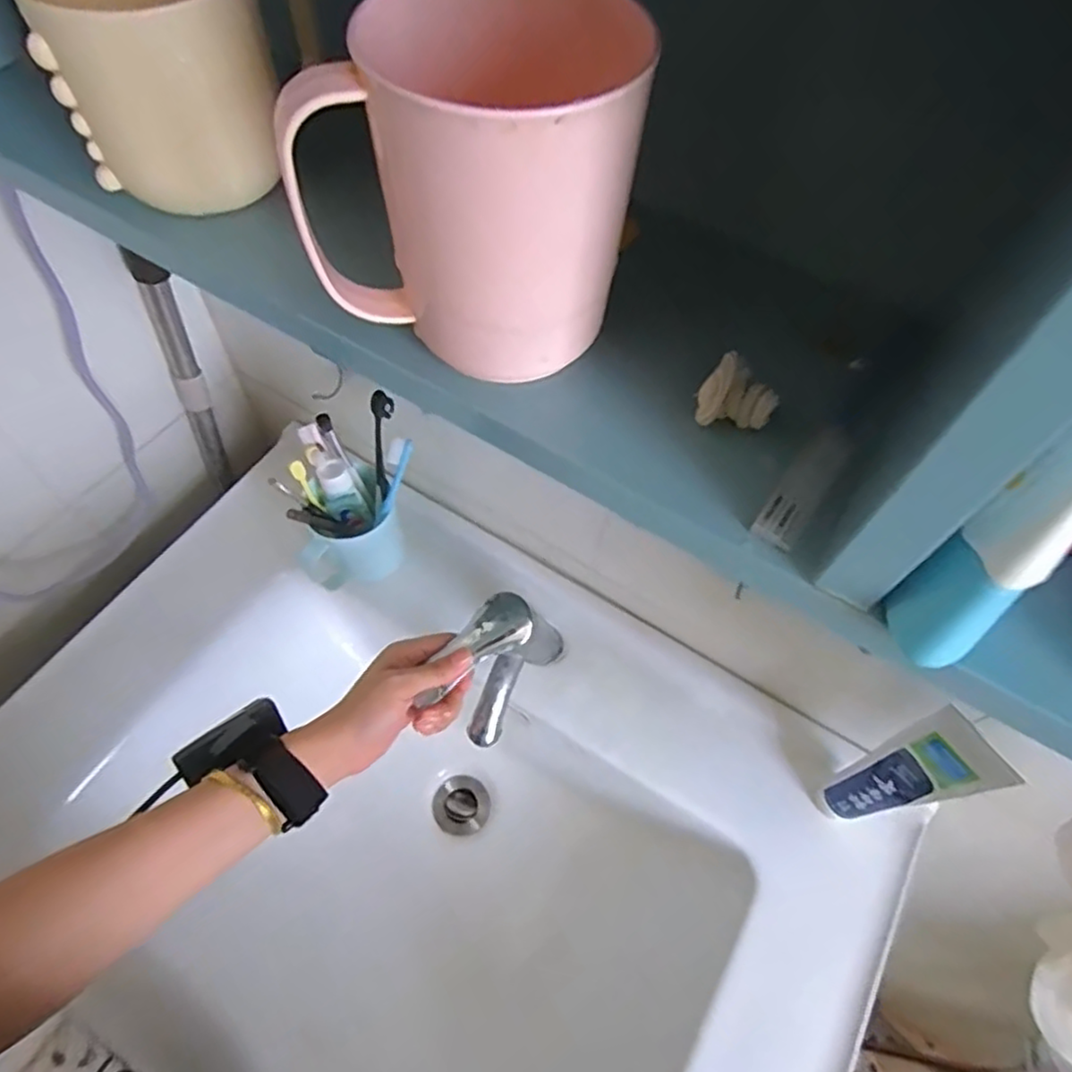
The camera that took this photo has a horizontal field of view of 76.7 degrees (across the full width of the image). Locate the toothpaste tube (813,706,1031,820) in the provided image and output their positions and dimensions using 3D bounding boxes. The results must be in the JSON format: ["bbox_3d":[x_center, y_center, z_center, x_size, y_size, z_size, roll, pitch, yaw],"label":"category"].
[{"bbox_3d":[0.253,0.176,0.484,0.025,0.199,0.050,-27,65,-18],"label":"toothpaste tube"}]

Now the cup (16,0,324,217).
[{"bbox_3d":[-0.133,-0.182,0.257,0.093,0.069,0.078,-7,60,-8],"label":"cup"}]

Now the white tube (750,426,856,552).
[{"bbox_3d":[0.092,-0.018,0.228,0.014,0.004,0.056,35,63,16],"label":"white tube"}]

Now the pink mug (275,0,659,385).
[{"bbox_3d":[-0.017,-0.107,0.211,0.093,0.097,0.077,16,60,5],"label":"pink mug"}]

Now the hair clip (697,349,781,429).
[{"bbox_3d":[0.068,-0.046,0.230,0.023,0.020,0.018,32,62,14],"label":"hair clip"}]

